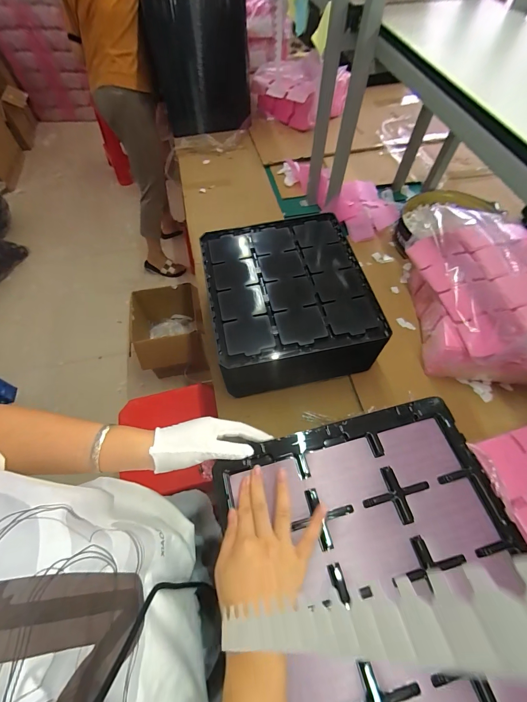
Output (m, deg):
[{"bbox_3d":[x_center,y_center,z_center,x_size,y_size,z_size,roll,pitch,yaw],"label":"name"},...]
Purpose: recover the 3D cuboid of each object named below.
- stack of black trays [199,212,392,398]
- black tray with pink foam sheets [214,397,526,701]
[{"bbox_3d":[0.054,-0.105,0.728,0.346,0.165,0.424,-10,60,-6],"label":"stack of black trays"},{"bbox_3d":[0.147,0.262,0.342,0.331,0.020,0.373,-14,60,-8],"label":"black tray with pink foam sheets"}]

